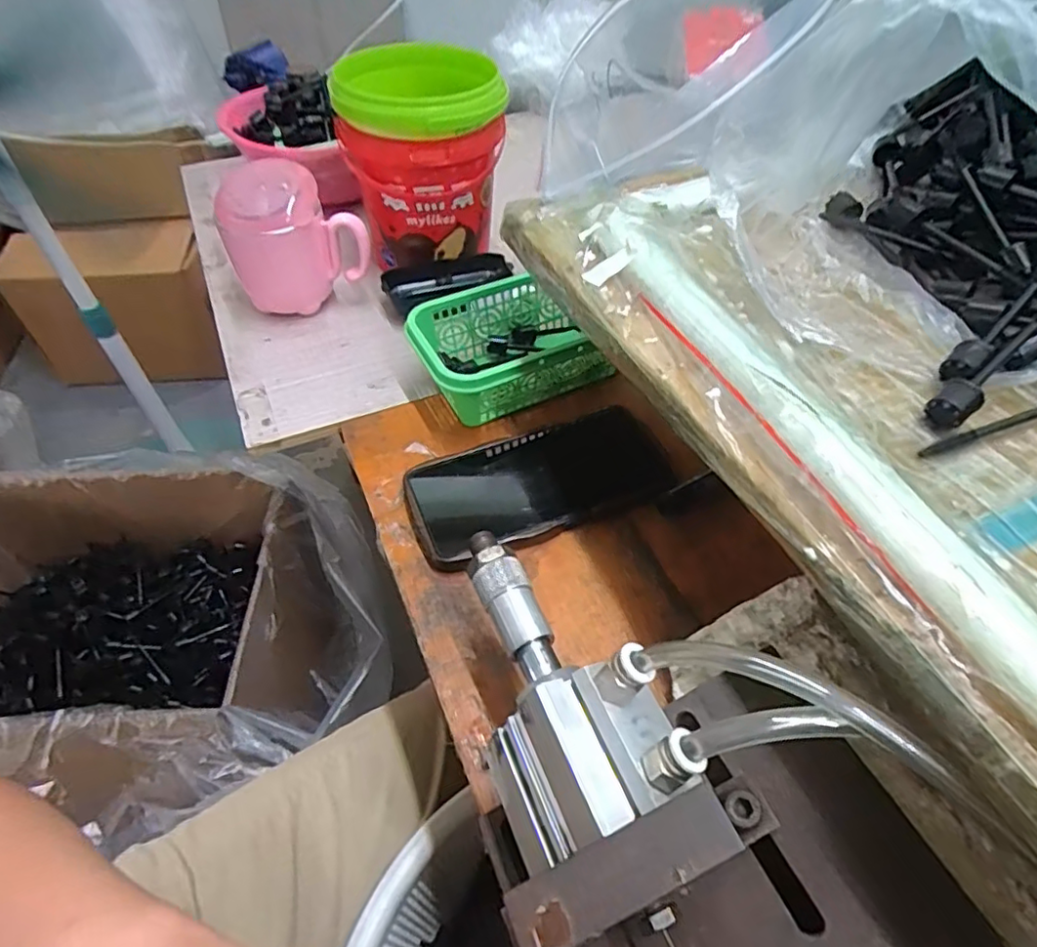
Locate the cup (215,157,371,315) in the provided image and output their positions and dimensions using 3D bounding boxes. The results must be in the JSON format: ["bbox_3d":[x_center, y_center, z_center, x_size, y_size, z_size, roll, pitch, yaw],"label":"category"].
[{"bbox_3d":[-0.184,-0.190,0.491,0.104,0.110,0.069,-21,53,-17],"label":"cup"}]

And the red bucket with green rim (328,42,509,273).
[{"bbox_3d":[-0.084,-0.261,0.517,0.121,0.155,0.131,-15,52,-13],"label":"red bucket with green rim"}]

